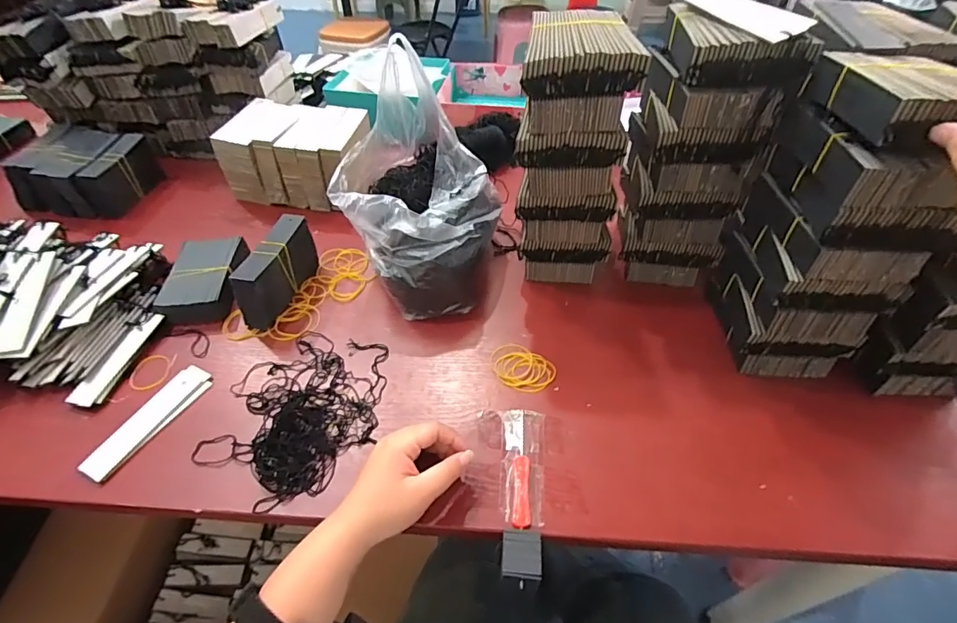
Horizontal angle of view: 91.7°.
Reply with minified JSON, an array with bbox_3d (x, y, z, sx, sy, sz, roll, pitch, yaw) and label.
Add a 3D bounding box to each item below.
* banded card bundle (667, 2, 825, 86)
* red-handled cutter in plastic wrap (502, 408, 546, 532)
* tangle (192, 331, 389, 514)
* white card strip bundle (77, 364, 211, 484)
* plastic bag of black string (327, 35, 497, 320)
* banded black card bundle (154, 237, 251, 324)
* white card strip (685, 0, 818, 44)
[{"bbox_3d":[0.251,-0.263,0.454,0.117,0.037,0.115,4,48,4],"label":"banded card bundle"},{"bbox_3d":[0.044,0.147,0.450,0.040,0.008,0.116,2,49,3],"label":"red-handled cutter in plastic wrap"},{"bbox_3d":[-0.188,0.099,0.490,0.161,0.022,0.185,3,49,4],"label":"tangle"},{"bbox_3d":[-0.346,0.113,0.489,0.039,0.009,0.134,22,53,19],"label":"white card strip bundle"},{"bbox_3d":[-0.071,-0.150,0.579,0.174,0.217,0.238,5,49,5],"label":"plastic bag of black string"},{"bbox_3d":[-0.354,-0.045,0.604,0.090,0.040,0.132,-3,49,-1],"label":"banded black card bundle"},{"bbox_3d":[0.249,-0.284,0.439,0.045,0.006,0.129,-27,51,-3],"label":"white card strip"}]

